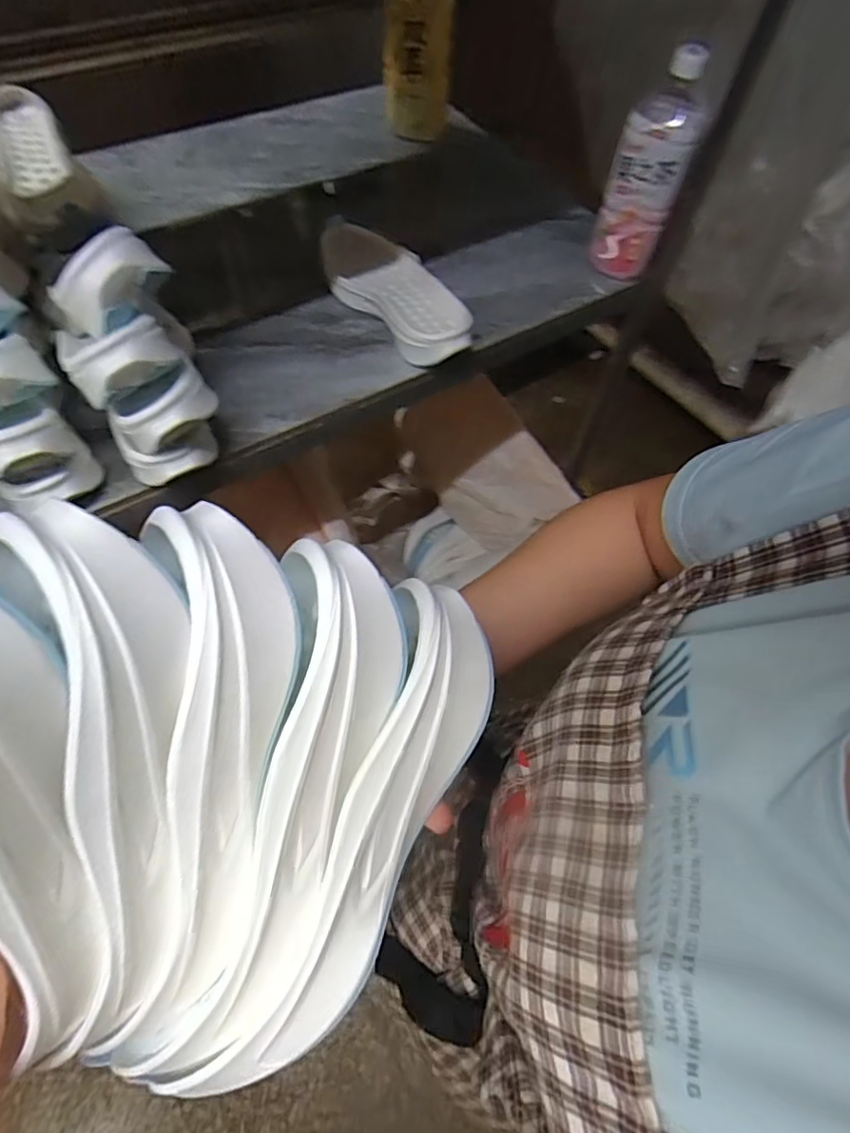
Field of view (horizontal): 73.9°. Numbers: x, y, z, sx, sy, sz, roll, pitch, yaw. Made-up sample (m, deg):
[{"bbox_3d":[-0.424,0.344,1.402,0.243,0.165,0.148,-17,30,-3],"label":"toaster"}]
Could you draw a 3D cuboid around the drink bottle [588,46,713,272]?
[{"bbox_3d":[0.255,-0.450,0.651,0.080,0.206,0.074,20,61,8],"label":"drink bottle"}]

